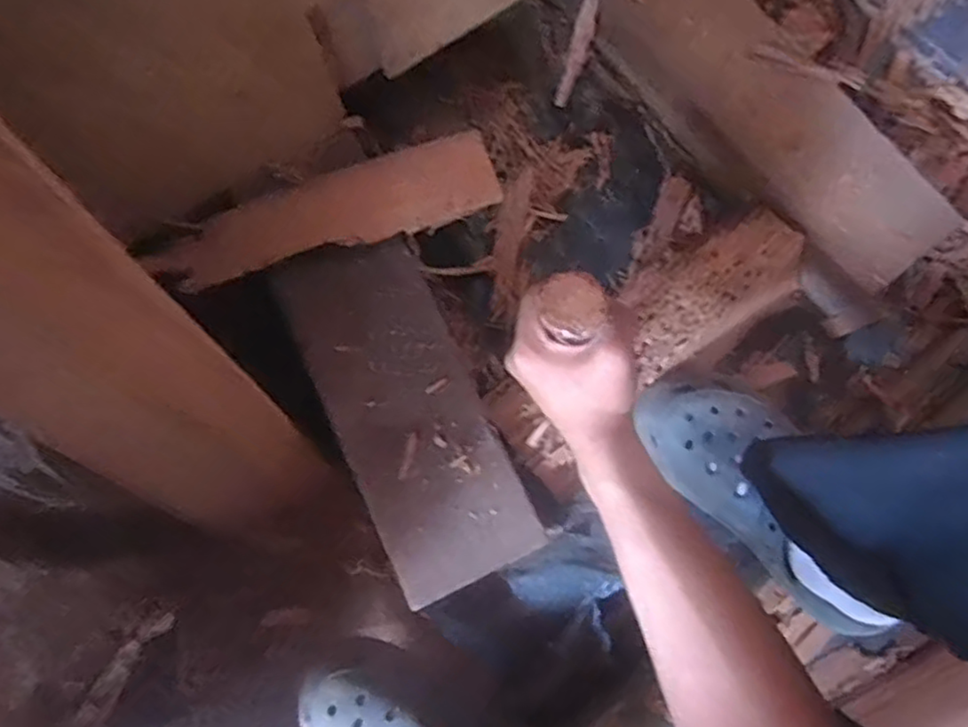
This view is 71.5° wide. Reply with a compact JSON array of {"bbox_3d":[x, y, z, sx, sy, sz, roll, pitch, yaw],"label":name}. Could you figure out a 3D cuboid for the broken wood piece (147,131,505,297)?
[{"bbox_3d":[-0.126,-0.121,0.546,0.275,0.015,0.066,-17,78,-4],"label":"broken wood piece"}]

